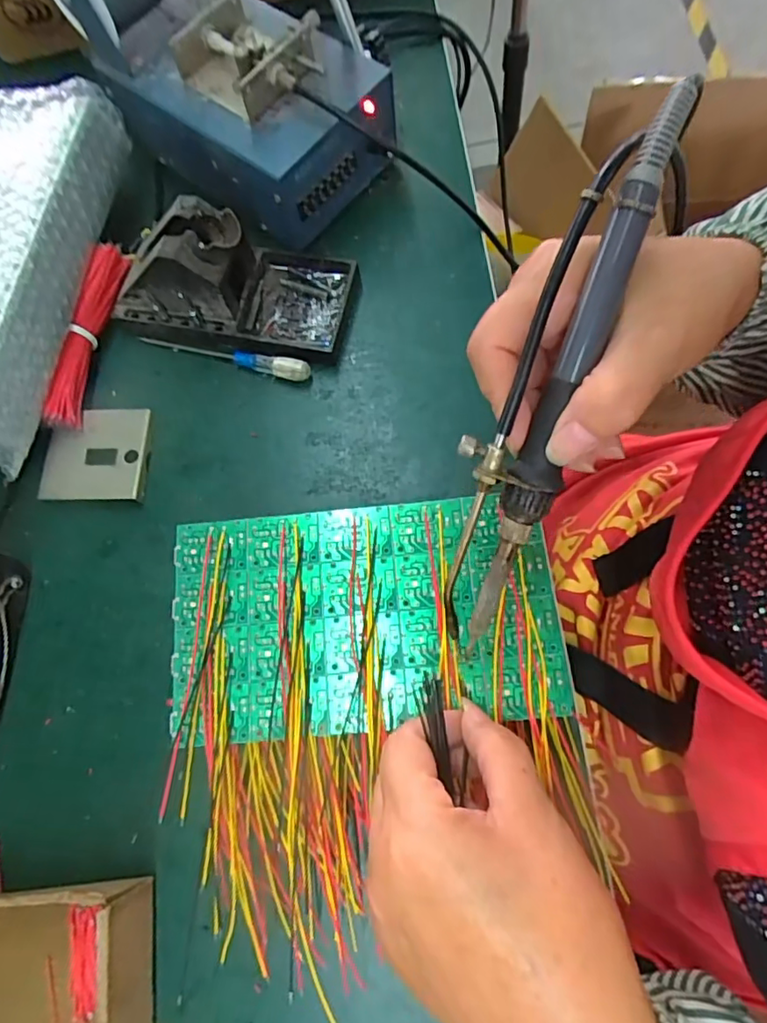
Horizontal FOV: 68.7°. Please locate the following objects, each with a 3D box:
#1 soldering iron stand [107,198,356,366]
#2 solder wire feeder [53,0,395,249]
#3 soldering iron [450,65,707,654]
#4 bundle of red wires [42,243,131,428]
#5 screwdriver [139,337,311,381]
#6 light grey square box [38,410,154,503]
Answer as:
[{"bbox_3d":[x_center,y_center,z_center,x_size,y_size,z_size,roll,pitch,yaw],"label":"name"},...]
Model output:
[{"bbox_3d":[-0.104,-0.153,0.367,0.157,0.068,0.080,5,73,6],"label":"soldering iron stand"},{"bbox_3d":[-0.100,-0.309,0.368,0.204,0.149,0.136,33,78,13],"label":"solder wire feeder"},{"bbox_3d":[0.056,-0.043,0.206,0.034,0.029,0.197,18,107,8],"label":"soldering iron"},{"bbox_3d":[-0.197,-0.119,0.378,0.018,0.025,0.133,6,74,7],"label":"bundle of red wires"},{"bbox_3d":[-0.109,-0.106,0.381,0.123,0.012,0.012,12,75,9],"label":"screwdriver"},{"bbox_3d":[-0.187,-0.038,0.367,0.065,0.011,0.063,0,73,2],"label":"light grey square box"}]

